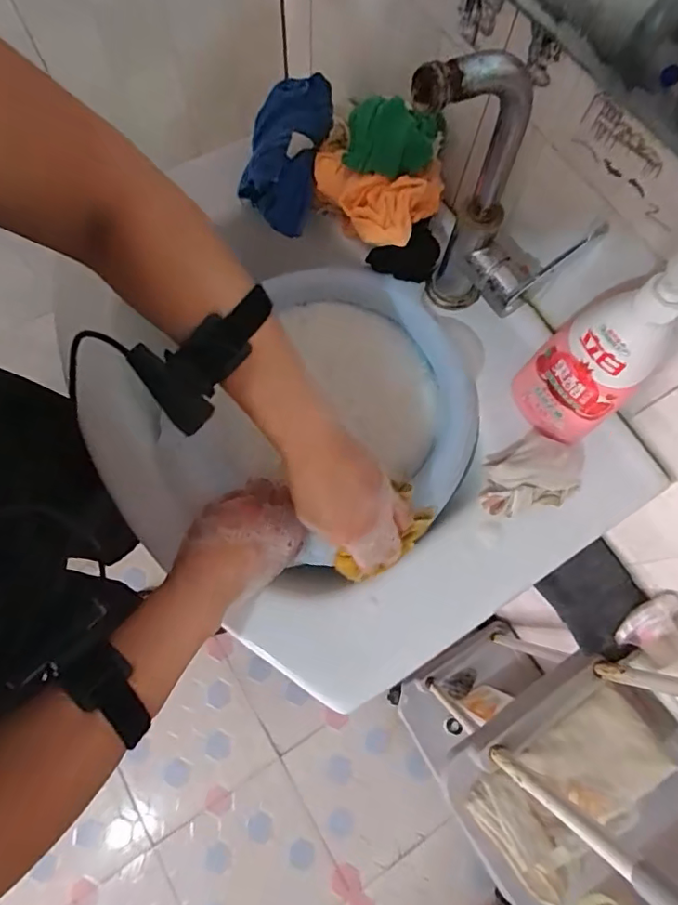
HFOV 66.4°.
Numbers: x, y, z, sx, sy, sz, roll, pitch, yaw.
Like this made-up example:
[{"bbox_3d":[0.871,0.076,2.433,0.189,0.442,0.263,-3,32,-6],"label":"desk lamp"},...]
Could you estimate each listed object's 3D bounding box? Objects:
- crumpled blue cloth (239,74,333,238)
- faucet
[{"bbox_3d":[-0.055,-0.321,0.550,0.072,0.035,0.156,14,92,2],"label":"crumpled blue cloth"},{"bbox_3d":[0.131,-0.193,0.431,0.166,0.251,0.064,13,72,2],"label":"faucet"}]

